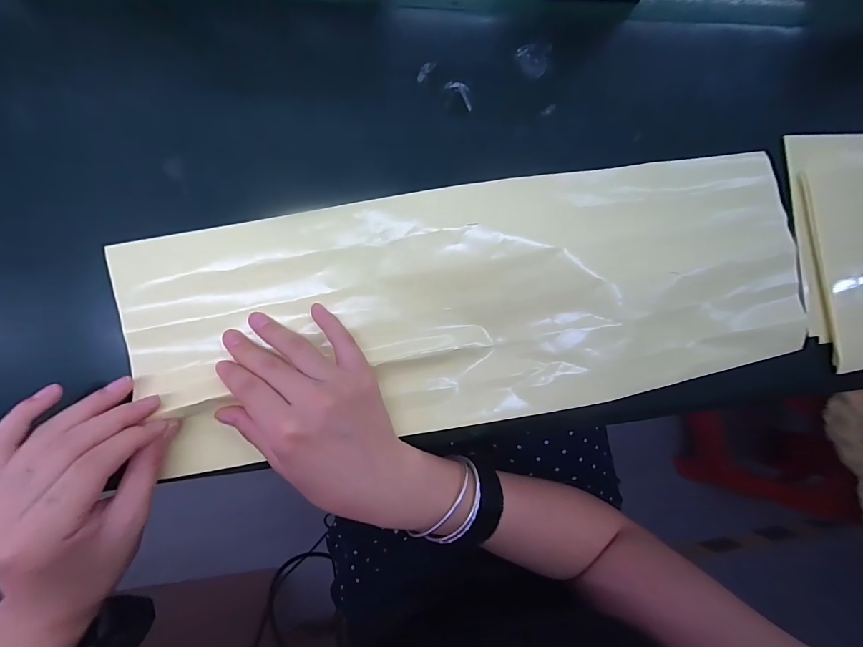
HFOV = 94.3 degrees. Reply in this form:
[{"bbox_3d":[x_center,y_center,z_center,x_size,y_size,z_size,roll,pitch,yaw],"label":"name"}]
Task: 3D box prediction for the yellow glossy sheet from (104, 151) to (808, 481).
[{"bbox_3d":[0.053,-0.015,0.280,0.469,0.024,0.161,-11,92,-7],"label":"yellow glossy sheet"}]

